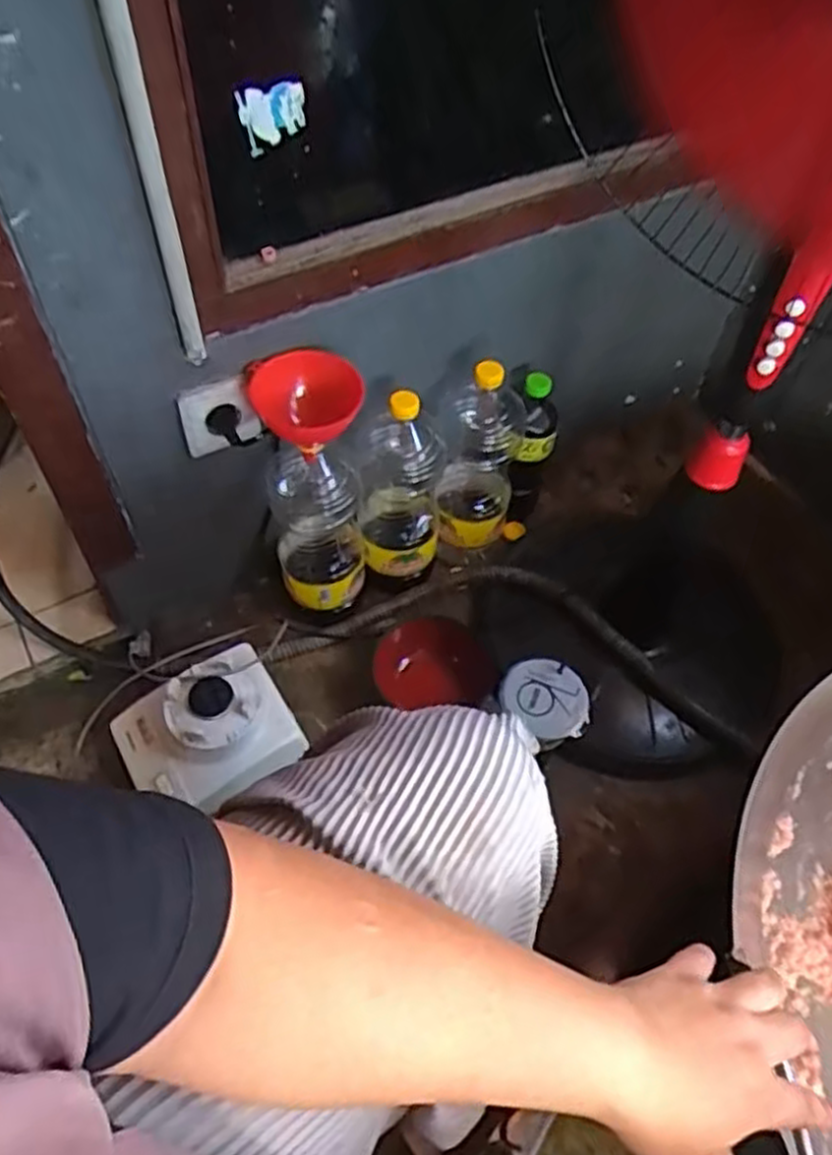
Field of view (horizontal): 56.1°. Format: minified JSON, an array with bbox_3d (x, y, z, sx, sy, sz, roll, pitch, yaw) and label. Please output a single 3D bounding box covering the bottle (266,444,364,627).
[{"bbox_3d":[-0.109,-0.043,0.883,0.095,0.219,0.077,-6,56,-6],"label":"bottle"}]

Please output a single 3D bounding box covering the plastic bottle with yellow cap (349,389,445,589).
[{"bbox_3d":[-0.021,-0.103,0.898,0.089,0.261,0.093,1,55,-1],"label":"plastic bottle with yellow cap"}]

